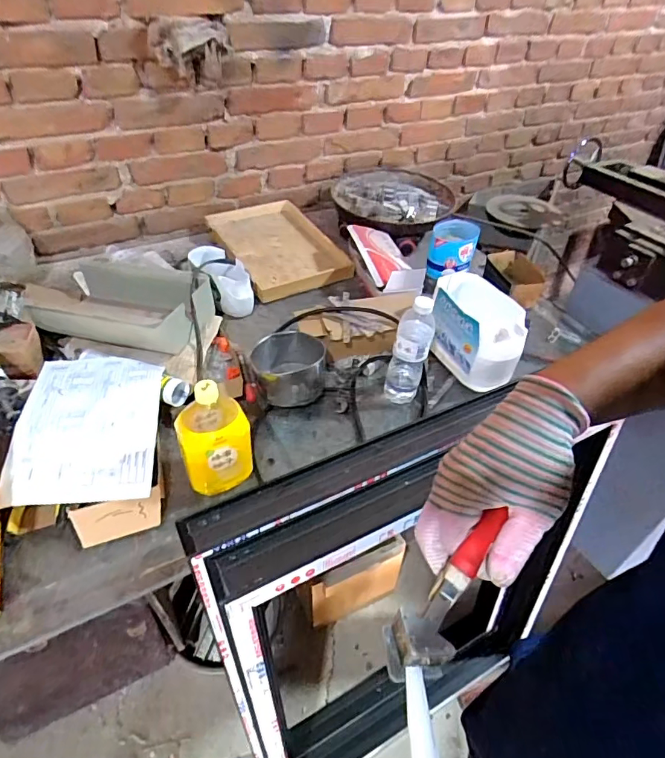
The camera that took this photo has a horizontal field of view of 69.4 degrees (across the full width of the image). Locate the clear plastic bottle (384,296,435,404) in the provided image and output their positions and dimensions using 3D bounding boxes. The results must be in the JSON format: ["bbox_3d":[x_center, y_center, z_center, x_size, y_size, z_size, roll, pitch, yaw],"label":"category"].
[{"bbox_3d":[0.137,-0.048,0.839,0.064,0.217,0.054,8,43,5],"label":"clear plastic bottle"}]

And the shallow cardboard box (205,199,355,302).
[{"bbox_3d":[-0.139,-0.348,1.261,0.271,0.046,0.406,-17,47,-20],"label":"shallow cardboard box"}]

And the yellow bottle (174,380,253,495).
[{"bbox_3d":[-0.177,0.074,0.705,0.092,0.187,0.092,-18,47,-21],"label":"yellow bottle"}]

